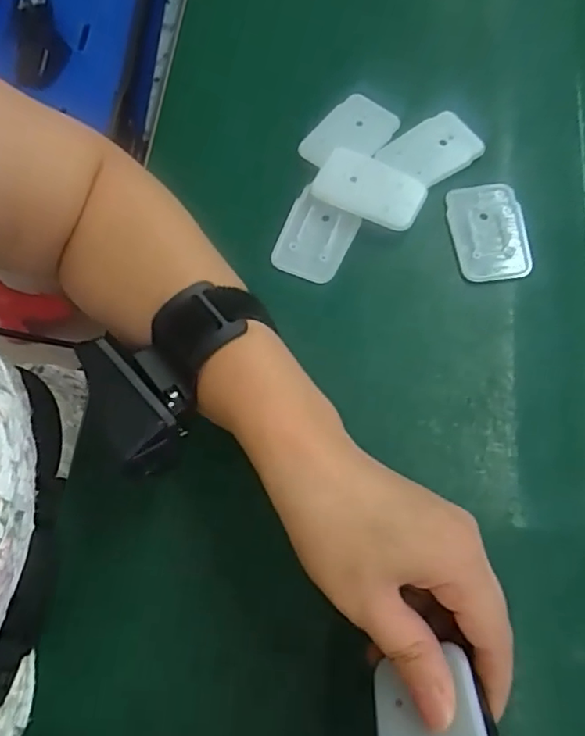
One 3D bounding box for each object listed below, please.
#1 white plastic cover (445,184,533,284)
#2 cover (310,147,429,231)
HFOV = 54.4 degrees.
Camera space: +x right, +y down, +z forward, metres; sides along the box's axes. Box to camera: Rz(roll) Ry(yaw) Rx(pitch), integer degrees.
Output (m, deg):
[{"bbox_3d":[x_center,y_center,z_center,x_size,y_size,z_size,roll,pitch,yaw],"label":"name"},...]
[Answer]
[{"bbox_3d":[0.123,-0.086,0.359,0.044,0.005,0.067,-4,72,1],"label":"white plastic cover"},{"bbox_3d":[0.050,-0.115,0.367,0.069,0.012,0.039,27,75,10],"label":"cover"}]

